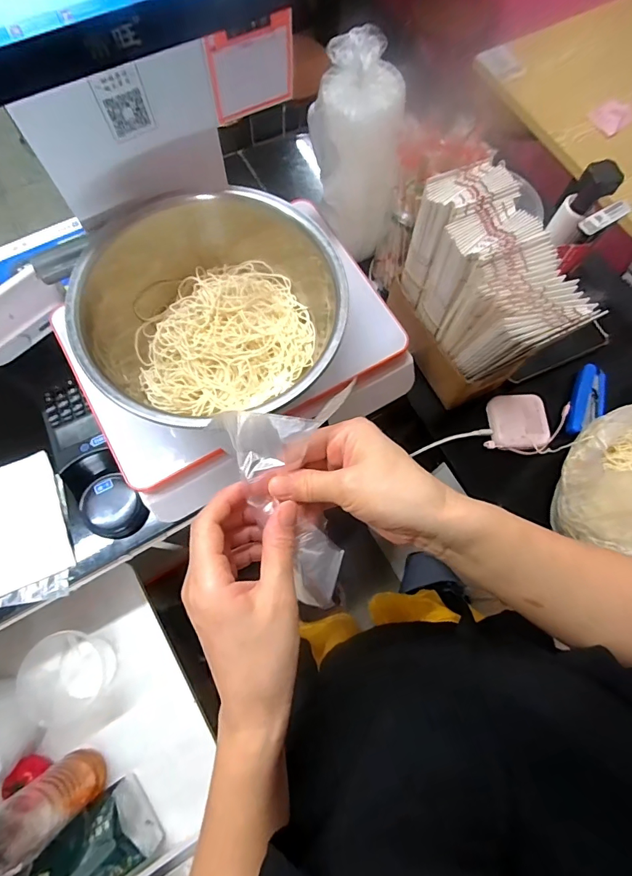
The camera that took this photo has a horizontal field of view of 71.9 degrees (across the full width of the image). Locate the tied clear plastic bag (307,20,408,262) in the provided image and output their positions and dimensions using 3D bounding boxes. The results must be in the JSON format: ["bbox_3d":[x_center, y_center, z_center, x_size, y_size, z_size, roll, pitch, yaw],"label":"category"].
[{"bbox_3d":[0.045,-0.317,0.512,0.094,0.206,0.110,-10,74,-5],"label":"tied clear plastic bag"}]

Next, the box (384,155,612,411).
[{"bbox_3d":[0.178,-0.156,0.508,0.111,0.184,0.204,-22,75,-8],"label":"box"}]

